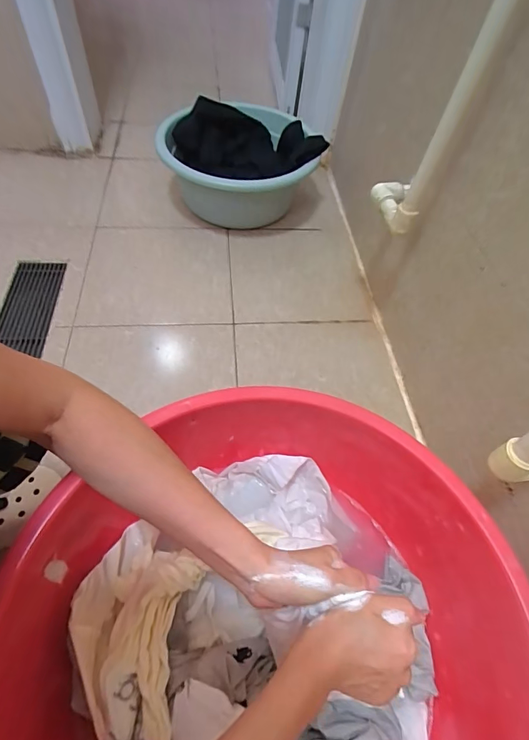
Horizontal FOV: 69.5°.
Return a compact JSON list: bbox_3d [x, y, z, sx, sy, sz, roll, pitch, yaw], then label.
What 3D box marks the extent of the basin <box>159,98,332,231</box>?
[{"bbox_3d":[-0.069,-0.503,0.958,0.365,0.193,0.322,-14,59,-16],"label":"basin"}]

